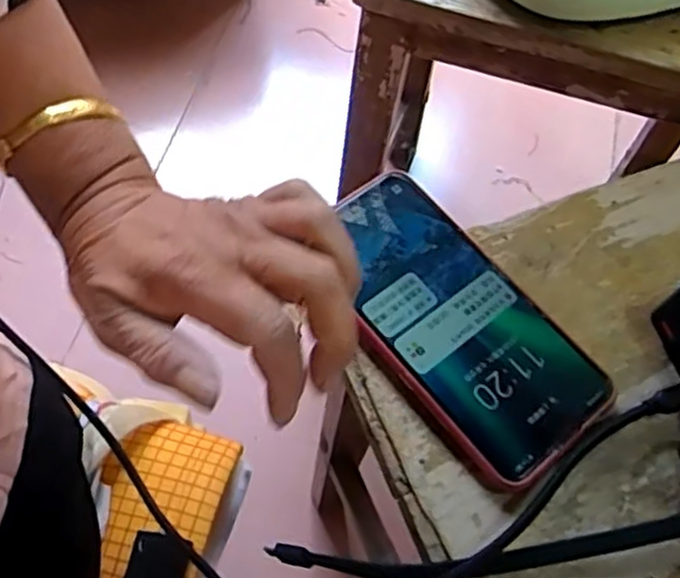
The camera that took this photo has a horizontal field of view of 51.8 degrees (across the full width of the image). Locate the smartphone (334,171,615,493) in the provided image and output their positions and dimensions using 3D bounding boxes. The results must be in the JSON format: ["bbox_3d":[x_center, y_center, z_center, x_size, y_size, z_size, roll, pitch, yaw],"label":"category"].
[{"bbox_3d":[0.053,0.015,0.343,0.079,0.008,0.158,-36,71,-20],"label":"smartphone"}]

